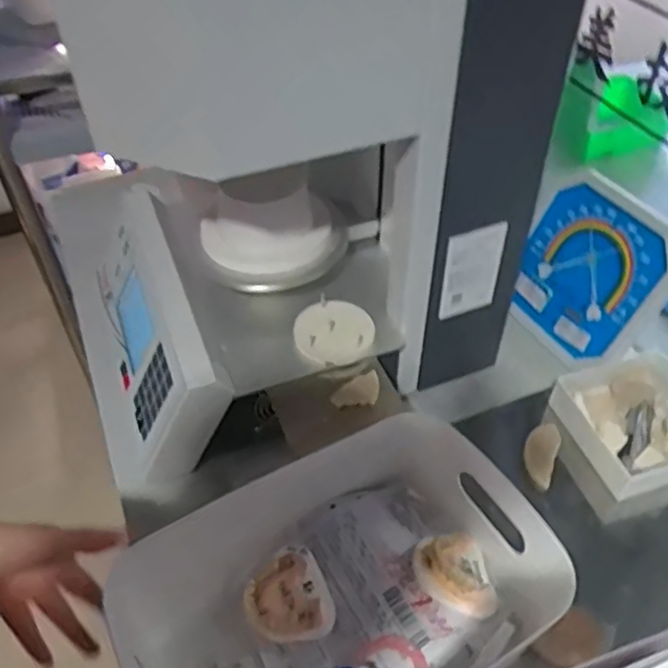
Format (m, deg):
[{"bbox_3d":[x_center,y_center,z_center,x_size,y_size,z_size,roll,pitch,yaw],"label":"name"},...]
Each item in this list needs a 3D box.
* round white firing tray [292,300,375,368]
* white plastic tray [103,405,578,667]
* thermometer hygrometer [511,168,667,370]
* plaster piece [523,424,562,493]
[{"bbox_3d":[0.000,-0.003,0.656,0.074,0.014,0.077,0,47,0],"label":"round white firing tray"},{"bbox_3d":[0.006,0.211,0.520,0.323,0.113,0.196,-23,50,-19],"label":"white plastic tray"},{"bbox_3d":[0.280,-0.070,0.742,0.033,0.179,0.171,3,37,-40],"label":"thermometer hygrometer"},{"bbox_3d":[0.212,0.124,0.681,0.032,0.006,0.072,13,63,12],"label":"plaster piece"}]

